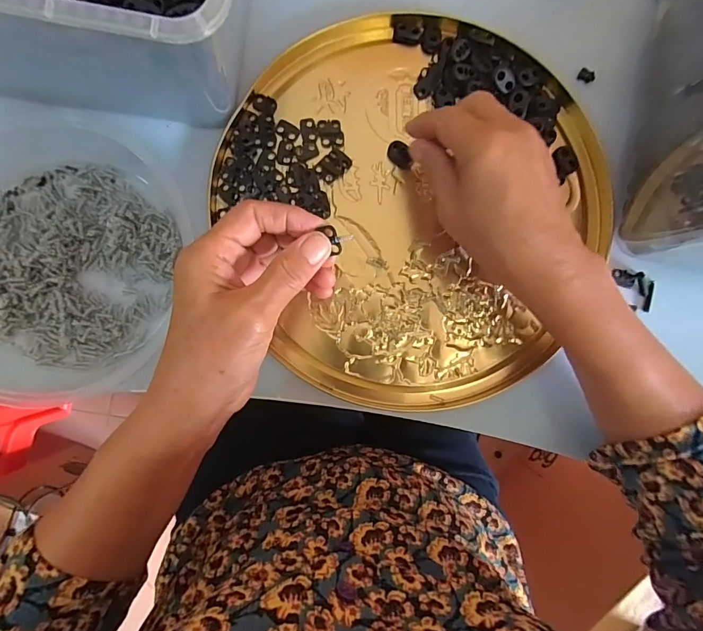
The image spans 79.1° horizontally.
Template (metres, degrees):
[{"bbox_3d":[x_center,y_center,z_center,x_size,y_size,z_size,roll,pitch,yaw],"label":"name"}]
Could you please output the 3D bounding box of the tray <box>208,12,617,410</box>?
[{"bbox_3d":[0.057,-0.089,0.330,0.286,0.021,0.302,0,88,-1],"label":"tray"}]

